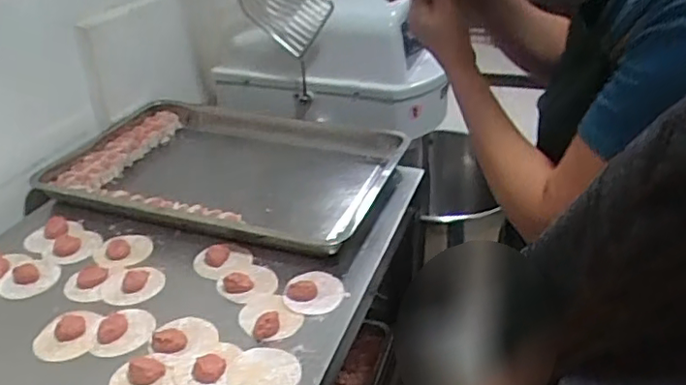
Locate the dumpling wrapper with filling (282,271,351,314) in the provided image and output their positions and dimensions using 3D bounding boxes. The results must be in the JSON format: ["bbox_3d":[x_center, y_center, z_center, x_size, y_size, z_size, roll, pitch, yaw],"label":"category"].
[{"bbox_3d":[-0.039,0.136,0.834,0.086,0.012,0.082,0,31,0],"label":"dumpling wrapper with filling"}]

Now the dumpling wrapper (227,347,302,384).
[{"bbox_3d":[-0.093,0.213,0.715,0.083,0.004,0.078,0,31,0],"label":"dumpling wrapper"}]

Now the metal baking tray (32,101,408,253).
[{"bbox_3d":[-0.212,-0.051,1.117,0.597,0.059,0.413,9,33,18],"label":"metal baking tray"}]

